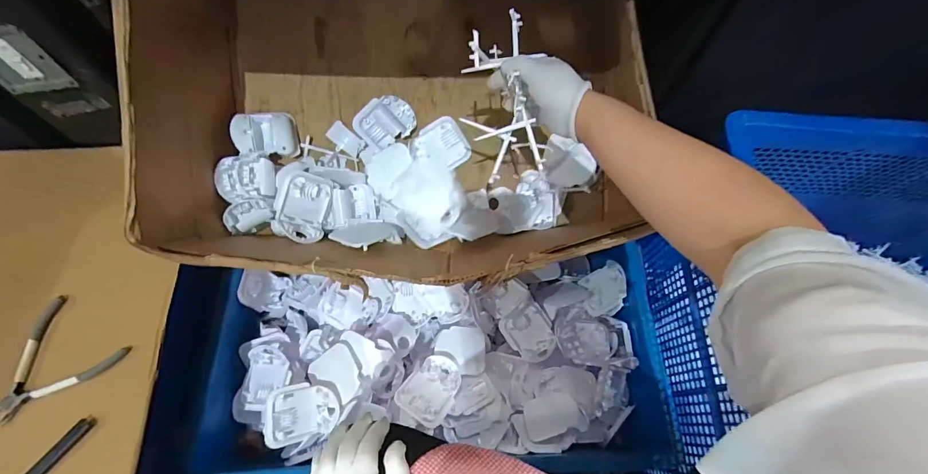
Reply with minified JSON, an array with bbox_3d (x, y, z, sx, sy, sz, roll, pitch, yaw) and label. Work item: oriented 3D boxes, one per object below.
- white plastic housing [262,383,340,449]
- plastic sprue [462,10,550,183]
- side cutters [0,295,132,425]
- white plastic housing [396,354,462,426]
[{"bbox_3d":[-0.257,0.282,0.637,0.104,0.030,0.086,4,82,-31],"label":"white plastic housing"},{"bbox_3d":[0.045,-0.164,0.484,0.089,0.043,0.186,-16,108,-10],"label":"plastic sprue"},{"bbox_3d":[-0.514,0.158,0.494,0.125,0.018,0.134,33,68,12],"label":"side cutters"},{"bbox_3d":[-0.054,0.256,0.682,0.085,0.025,0.107,35,68,12],"label":"white plastic housing"}]

